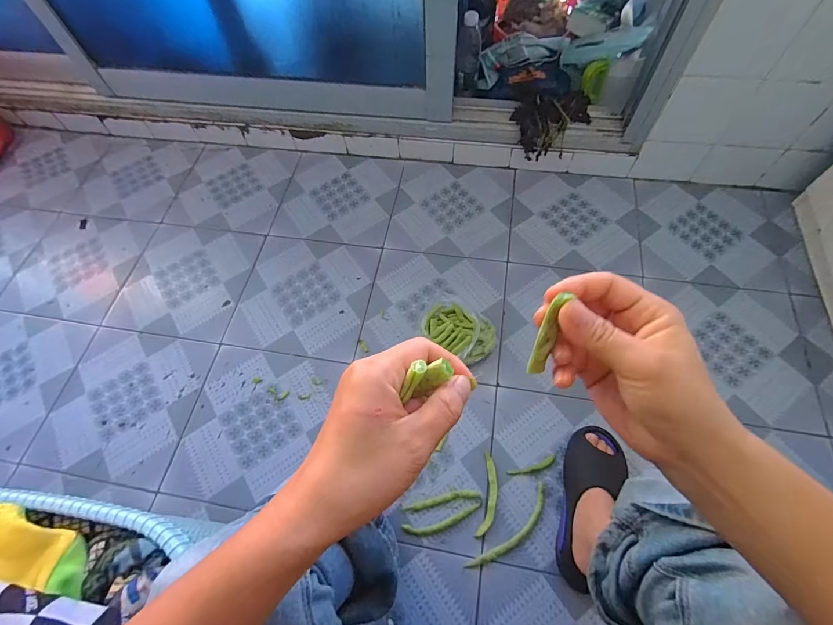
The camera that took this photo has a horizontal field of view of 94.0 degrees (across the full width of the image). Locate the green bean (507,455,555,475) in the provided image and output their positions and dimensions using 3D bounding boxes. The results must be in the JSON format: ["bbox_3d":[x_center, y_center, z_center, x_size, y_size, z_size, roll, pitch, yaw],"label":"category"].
[{"bbox_3d":[0.211,0.280,0.704,0.090,0.005,0.016,-18,65,-7],"label":"green bean"}]

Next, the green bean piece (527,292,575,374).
[{"bbox_3d":[0.079,0.015,0.236,0.010,0.053,0.004,15,23,9],"label":"green bean piece"}]

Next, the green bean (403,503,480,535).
[{"bbox_3d":[0.048,0.362,0.674,0.139,0.005,0.024,-14,64,-4],"label":"green bean"}]

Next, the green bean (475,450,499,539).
[{"bbox_3d":[0.129,0.322,0.688,0.029,0.010,0.137,10,65,7],"label":"green bean"}]

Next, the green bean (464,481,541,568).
[{"bbox_3d":[0.164,0.373,0.662,0.185,0.006,0.036,-40,69,-16],"label":"green bean"}]

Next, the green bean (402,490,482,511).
[{"bbox_3d":[0.046,0.332,0.691,0.136,0.008,0.021,-8,64,-2],"label":"green bean"}]

